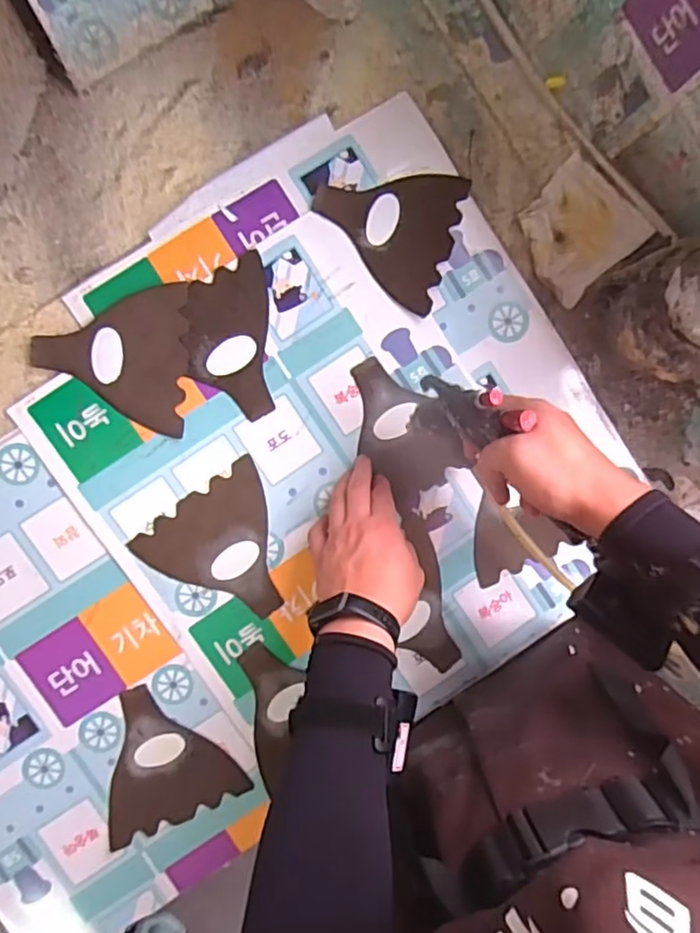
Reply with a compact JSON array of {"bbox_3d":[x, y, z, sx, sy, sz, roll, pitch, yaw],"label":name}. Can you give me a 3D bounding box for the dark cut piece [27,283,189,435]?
[{"bbox_3d":[-0.217,-0.101,0.569,0.133,0.008,0.132,3,93,-3],"label":"dark cut piece"}]

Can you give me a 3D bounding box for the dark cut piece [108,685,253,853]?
[{"bbox_3d":[-0.185,0.279,0.601,0.136,0.007,0.134,-22,94,-2],"label":"dark cut piece"}]

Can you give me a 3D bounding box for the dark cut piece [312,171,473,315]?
[{"bbox_3d":[0.032,-0.227,0.586,0.132,0.005,0.129,18,88,-6],"label":"dark cut piece"}]

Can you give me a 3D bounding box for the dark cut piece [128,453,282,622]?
[{"bbox_3d":[-0.114,0.084,0.592,0.130,0.004,0.132,-35,94,-1],"label":"dark cut piece"}]

